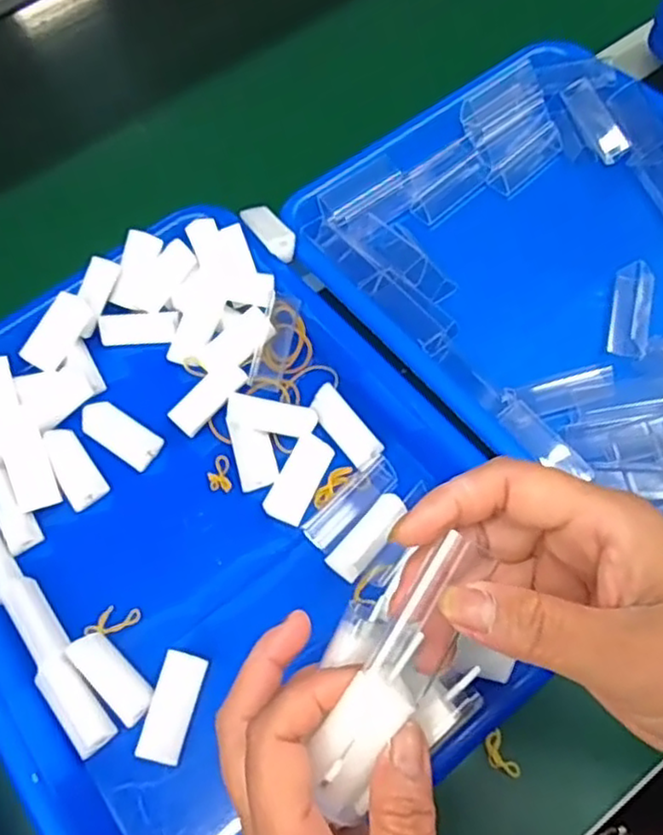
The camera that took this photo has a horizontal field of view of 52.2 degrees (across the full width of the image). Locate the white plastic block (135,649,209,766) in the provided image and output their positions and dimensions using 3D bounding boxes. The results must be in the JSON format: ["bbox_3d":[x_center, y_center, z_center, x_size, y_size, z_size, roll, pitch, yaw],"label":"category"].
[{"bbox_3d":[-0.072,0.131,0.307,0.018,0.016,0.045,9,64,11],"label":"white plastic block"}]

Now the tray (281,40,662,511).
[{"bbox_3d":[0.155,-0.081,0.375,0.251,0.062,0.330,-38,65,-13],"label":"tray"}]

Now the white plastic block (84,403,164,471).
[{"bbox_3d":[-0.117,0.009,0.373,0.047,0.007,0.021,30,71,15],"label":"white plastic block"}]

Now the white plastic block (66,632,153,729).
[{"bbox_3d":[-0.103,0.121,0.319,0.018,0.011,0.048,-42,66,-15],"label":"white plastic block"}]

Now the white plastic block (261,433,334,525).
[{"bbox_3d":[-0.016,0.032,0.352,0.022,0.004,0.047,31,73,-3],"label":"white plastic block"}]

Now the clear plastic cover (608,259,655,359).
[{"bbox_3d":[0.168,-0.059,0.376,0.019,0.016,0.057,11,64,11],"label":"clear plastic cover"}]

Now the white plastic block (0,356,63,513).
[{"bbox_3d":[-0.174,0.007,0.370,0.023,0.013,0.091,-27,68,-8],"label":"white plastic block"}]

